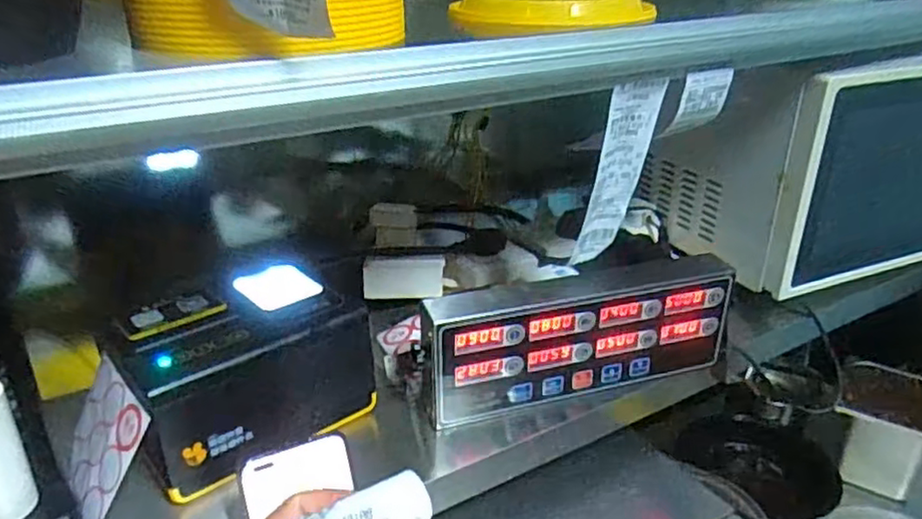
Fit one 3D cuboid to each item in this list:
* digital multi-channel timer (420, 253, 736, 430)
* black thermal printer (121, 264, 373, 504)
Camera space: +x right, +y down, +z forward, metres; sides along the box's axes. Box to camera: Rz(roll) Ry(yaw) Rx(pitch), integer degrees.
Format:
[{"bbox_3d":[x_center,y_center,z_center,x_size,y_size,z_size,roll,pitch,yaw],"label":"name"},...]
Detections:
[{"bbox_3d":[0.111,0.065,0.620,0.296,0.119,0.034,-9,25,-17],"label":"digital multi-channel timer"},{"bbox_3d":[-0.180,0.086,0.576,0.190,0.110,0.120,-22,32,-39],"label":"black thermal printer"}]

